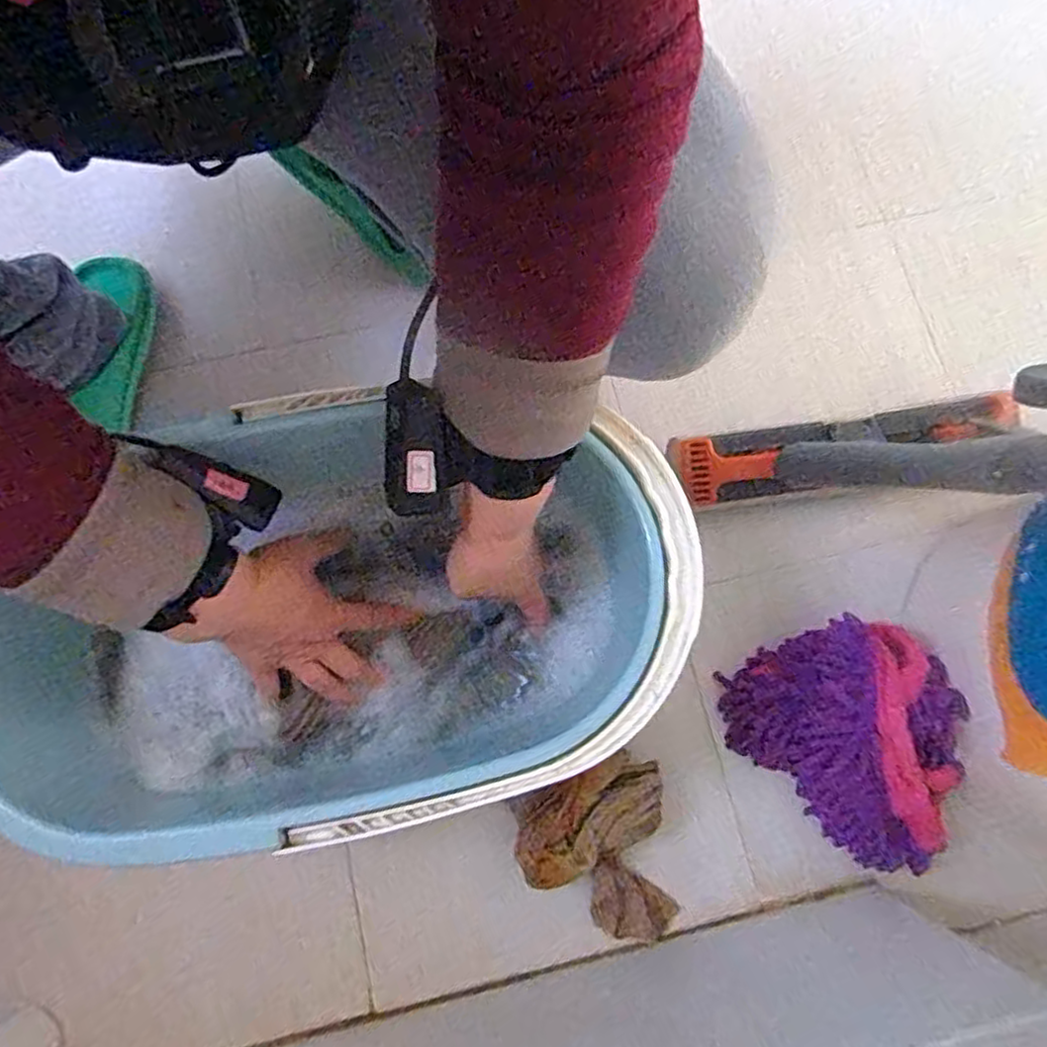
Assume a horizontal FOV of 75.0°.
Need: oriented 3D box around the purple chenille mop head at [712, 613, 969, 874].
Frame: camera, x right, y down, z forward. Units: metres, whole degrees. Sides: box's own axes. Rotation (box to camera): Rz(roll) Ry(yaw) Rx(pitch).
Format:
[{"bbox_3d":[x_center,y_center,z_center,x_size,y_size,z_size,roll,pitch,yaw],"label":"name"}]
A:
[{"bbox_3d":[0.252,0.166,0.507,0.148,0.097,0.183,-29,79,-7],"label":"purple chenille mop head"}]

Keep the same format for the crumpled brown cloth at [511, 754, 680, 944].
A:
[{"bbox_3d":[0.055,0.248,0.507,0.109,0.055,0.133,-12,78,-4],"label":"crumpled brown cloth"}]

